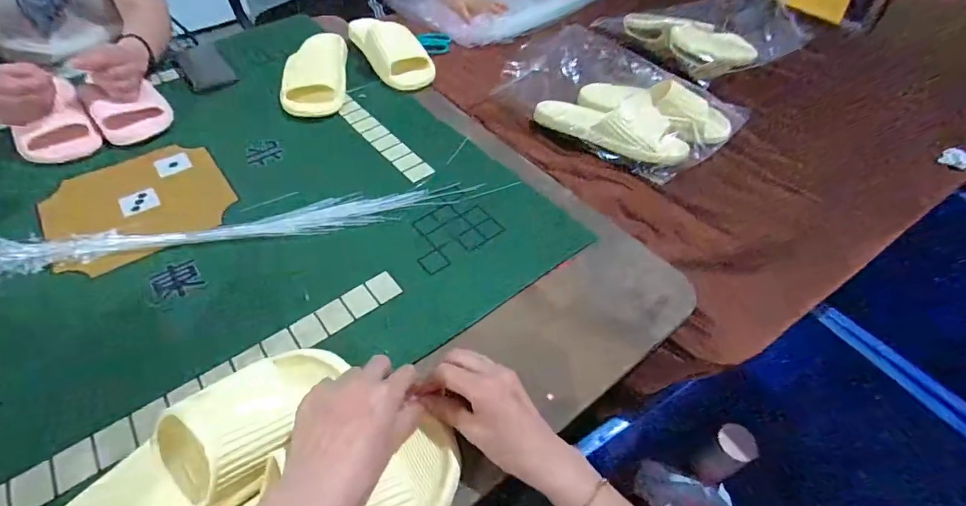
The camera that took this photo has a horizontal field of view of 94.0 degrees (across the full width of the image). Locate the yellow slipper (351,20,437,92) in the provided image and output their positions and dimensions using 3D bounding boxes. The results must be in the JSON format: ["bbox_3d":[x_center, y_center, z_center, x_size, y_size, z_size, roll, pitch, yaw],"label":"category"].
[{"bbox_3d":[-0.177,-0.377,0.823,0.095,0.061,0.229,-35,70,-24],"label":"yellow slipper"}]

